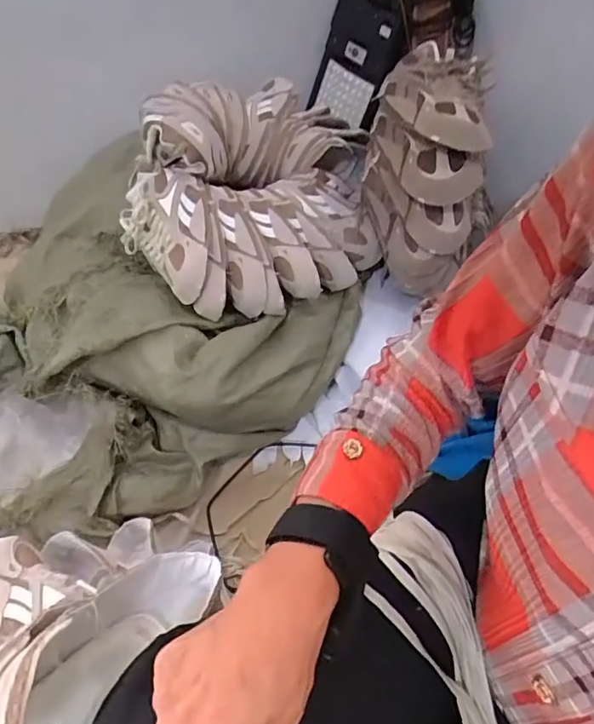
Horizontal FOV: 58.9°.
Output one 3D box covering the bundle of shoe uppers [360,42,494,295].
[{"bbox_3d":[0.189,-0.280,0.835,0.153,0.299,0.217,2,52,0],"label":"bundle of shoe uppers"}]

